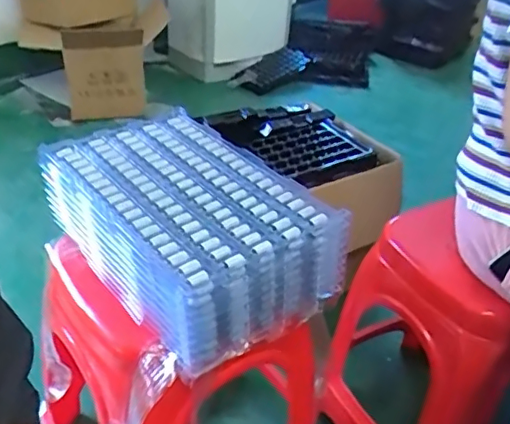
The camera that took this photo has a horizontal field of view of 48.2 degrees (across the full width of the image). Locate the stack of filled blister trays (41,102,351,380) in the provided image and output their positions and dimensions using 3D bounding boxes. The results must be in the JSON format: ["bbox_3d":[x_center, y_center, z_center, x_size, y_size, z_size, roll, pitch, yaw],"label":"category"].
[{"bbox_3d":[-0.095,0.015,0.760,0.231,0.125,0.377,-21,42,-33],"label":"stack of filled blister trays"}]

